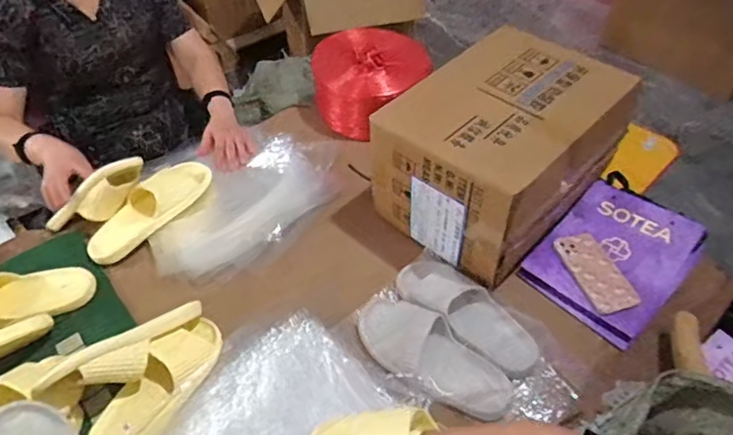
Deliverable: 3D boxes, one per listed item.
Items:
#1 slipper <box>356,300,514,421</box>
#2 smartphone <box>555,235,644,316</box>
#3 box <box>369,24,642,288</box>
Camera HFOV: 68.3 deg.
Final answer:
[{"bbox_3d":[0.105,0.204,0.829,0.258,0.066,0.109,32,55,26],"label":"slipper"},{"bbox_3d":[0.409,0.088,0.957,0.088,0.009,0.168,-13,49,-12],"label":"smartphone"},{"bbox_3d":[0.245,-0.133,0.993,0.293,0.240,0.375,34,56,27],"label":"box"}]

